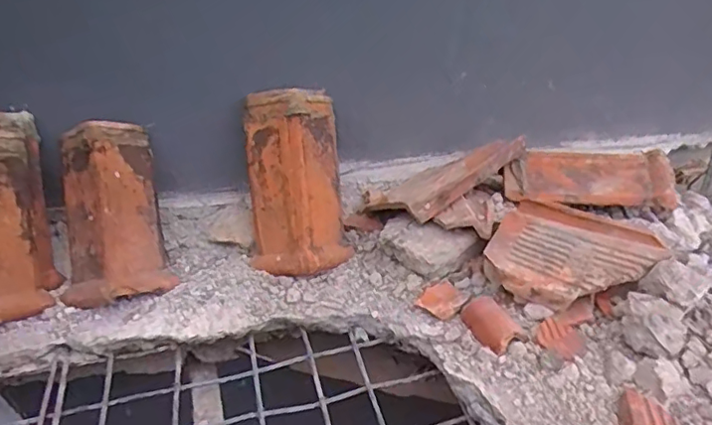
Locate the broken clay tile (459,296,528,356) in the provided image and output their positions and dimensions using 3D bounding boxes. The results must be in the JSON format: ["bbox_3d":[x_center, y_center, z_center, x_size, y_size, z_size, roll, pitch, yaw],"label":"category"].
[{"bbox_3d":[0.214,0.178,0.924,0.068,0.027,0.117,-10,32,-16],"label":"broken clay tile"}]

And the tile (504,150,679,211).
[{"bbox_3d":[0.463,-0.072,1.149,0.324,0.122,0.042,4,-13,4],"label":"tile"}]

